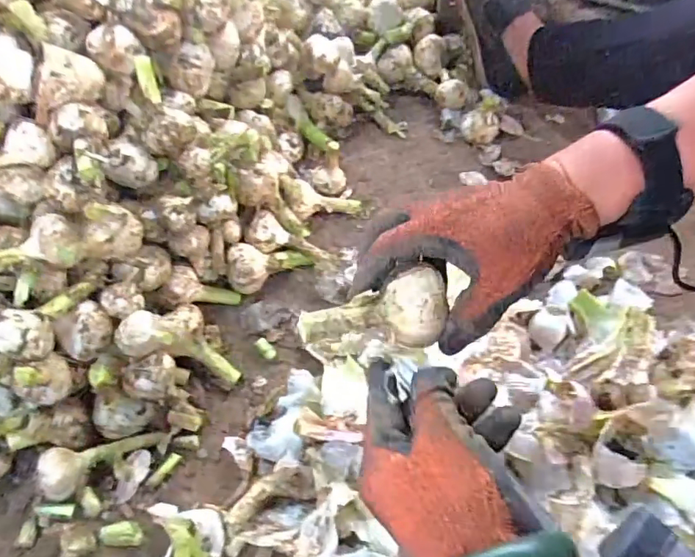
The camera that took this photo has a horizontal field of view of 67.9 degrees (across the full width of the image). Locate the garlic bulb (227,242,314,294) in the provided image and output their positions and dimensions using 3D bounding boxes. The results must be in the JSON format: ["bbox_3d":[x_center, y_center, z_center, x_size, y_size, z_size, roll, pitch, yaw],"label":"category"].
[{"bbox_3d":[-0.097,-0.017,0.636,0.102,0.048,0.054,-11,54,-32],"label":"garlic bulb"}]

